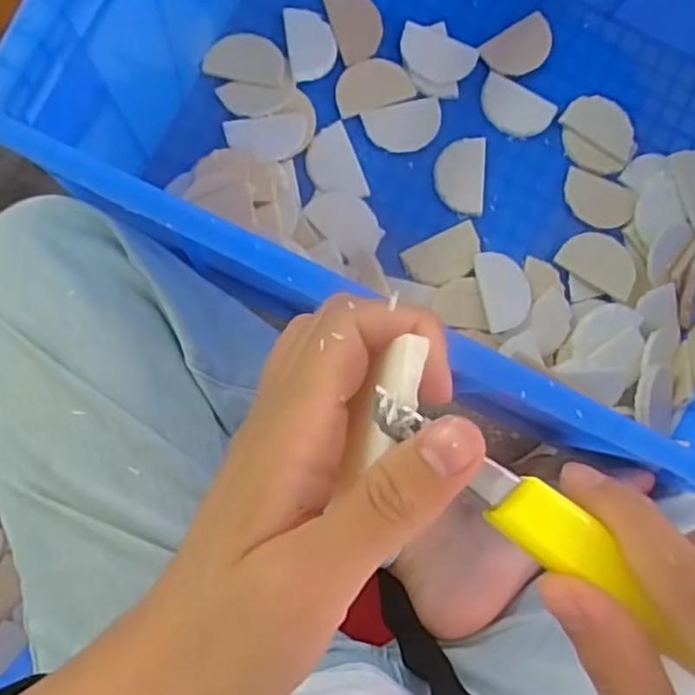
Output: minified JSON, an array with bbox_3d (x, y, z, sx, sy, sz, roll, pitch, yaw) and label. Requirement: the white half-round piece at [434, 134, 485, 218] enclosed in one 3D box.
[{"bbox_3d":[0.100,-0.151,0.602,0.044,0.004,0.068,2,83,-4],"label":"white half-round piece"}]

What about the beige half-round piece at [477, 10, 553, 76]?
[{"bbox_3d":[0.157,-0.272,0.621,0.067,0.008,0.046,-33,87,-7],"label":"beige half-round piece"}]

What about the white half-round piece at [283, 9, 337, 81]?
[{"bbox_3d":[-0.032,-0.268,0.604,0.042,0.004,0.065,-8,84,-5],"label":"white half-round piece"}]

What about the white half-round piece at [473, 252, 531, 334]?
[{"bbox_3d":[0.135,-0.049,0.591,0.042,0.008,0.068,-11,84,-6],"label":"white half-round piece"}]

